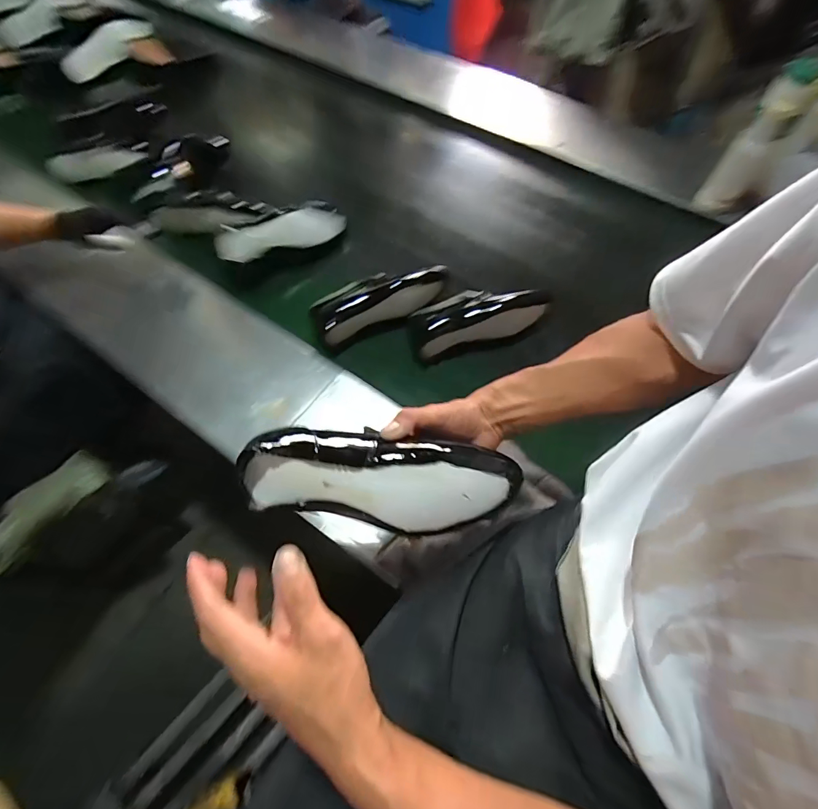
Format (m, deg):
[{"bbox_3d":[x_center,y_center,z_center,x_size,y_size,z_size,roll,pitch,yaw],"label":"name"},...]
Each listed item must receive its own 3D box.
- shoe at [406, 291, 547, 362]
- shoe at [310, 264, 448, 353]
[{"bbox_3d":[0.125,-0.168,0.785,0.242,0.091,0.099,-16,64,-7],"label":"shoe"},{"bbox_3d":[-0.050,-0.192,0.813,0.255,0.099,0.093,-24,65,-11],"label":"shoe"}]

